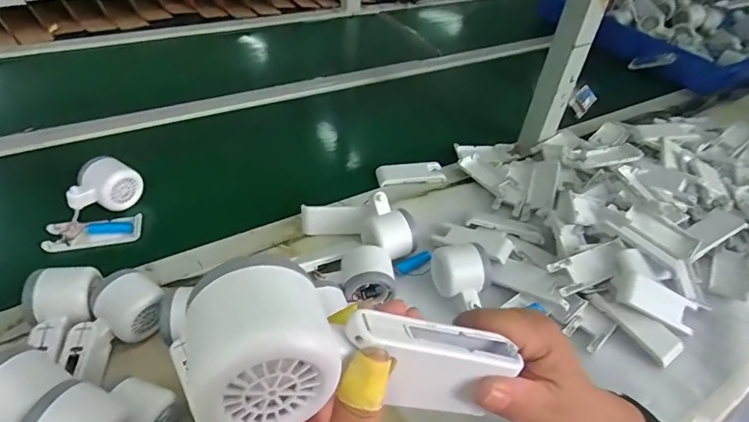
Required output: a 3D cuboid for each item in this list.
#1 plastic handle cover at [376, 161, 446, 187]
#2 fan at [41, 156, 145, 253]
[{"bbox_3d":[0.056,-0.059,0.701,0.104,0.026,0.036,-3,43,-11],"label":"plastic handle cover"},{"bbox_3d":[-0.352,-0.011,0.574,0.099,0.051,0.121,-5,43,-13],"label":"fan"}]

